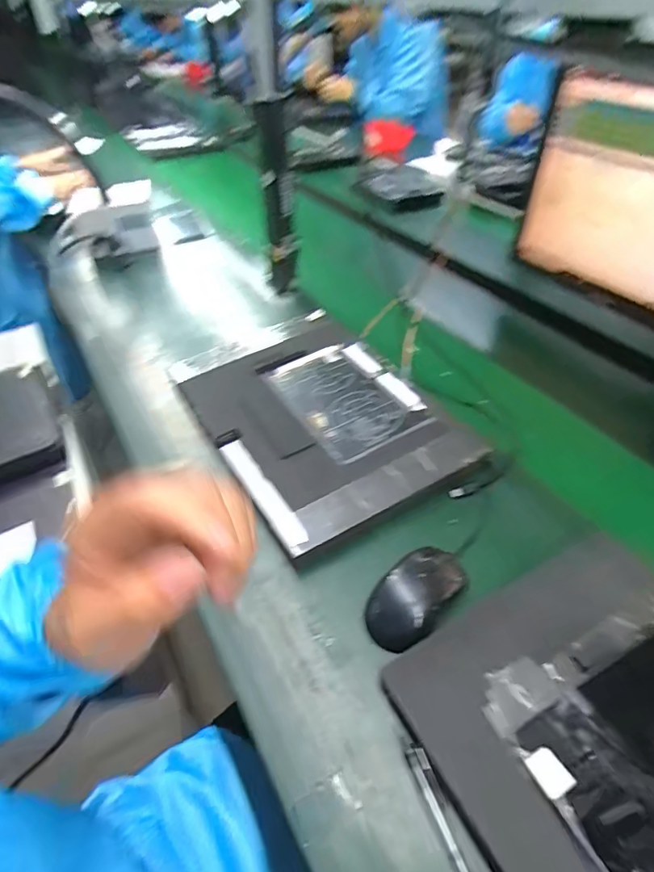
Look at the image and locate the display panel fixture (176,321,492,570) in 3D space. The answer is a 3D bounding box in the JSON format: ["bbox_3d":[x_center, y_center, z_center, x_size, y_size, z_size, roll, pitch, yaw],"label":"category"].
[{"bbox_3d":[-0.016,-0.027,0.633,0.261,0.041,0.354,-25,48,-22],"label":"display panel fixture"}]

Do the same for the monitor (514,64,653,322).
[{"bbox_3d":[0.433,-0.309,0.673,0.068,0.262,0.354,-27,49,-23],"label":"monitor"}]

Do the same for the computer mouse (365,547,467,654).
[{"bbox_3d":[0.081,0.150,0.456,0.060,0.031,0.102,29,52,28],"label":"computer mouse"}]

